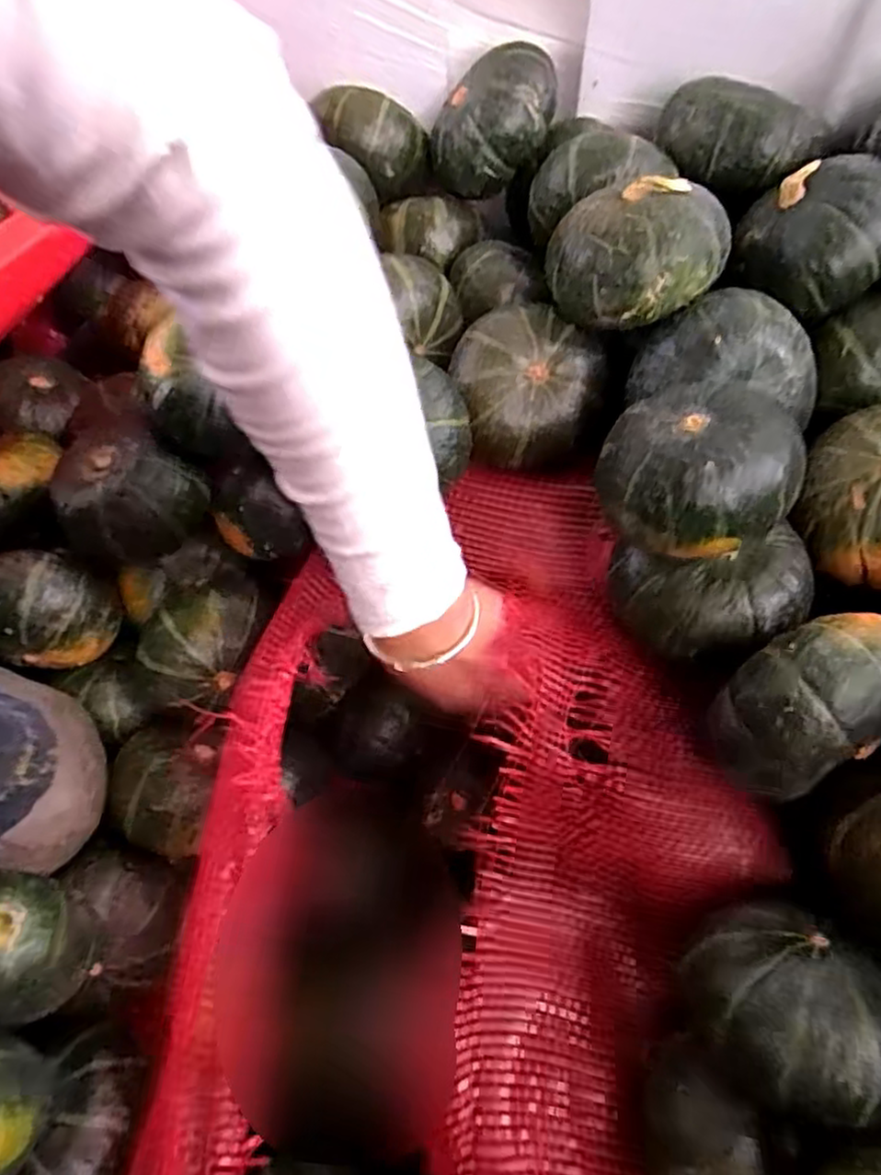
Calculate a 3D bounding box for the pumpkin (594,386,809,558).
[{"bbox_3d":[0.117,-0.051,0.328,0.087,0.064,0.075,32,70,15],"label":"pumpkin"}]

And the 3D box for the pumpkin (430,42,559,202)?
[{"bbox_3d":[0.035,-0.328,0.491,0.084,0.074,0.074,-6,65,-1],"label":"pumpkin"}]

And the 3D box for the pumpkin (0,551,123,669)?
[{"bbox_3d":[-0.240,0.013,0.428,0.064,0.066,0.056,-4,65,0],"label":"pumpkin"}]

